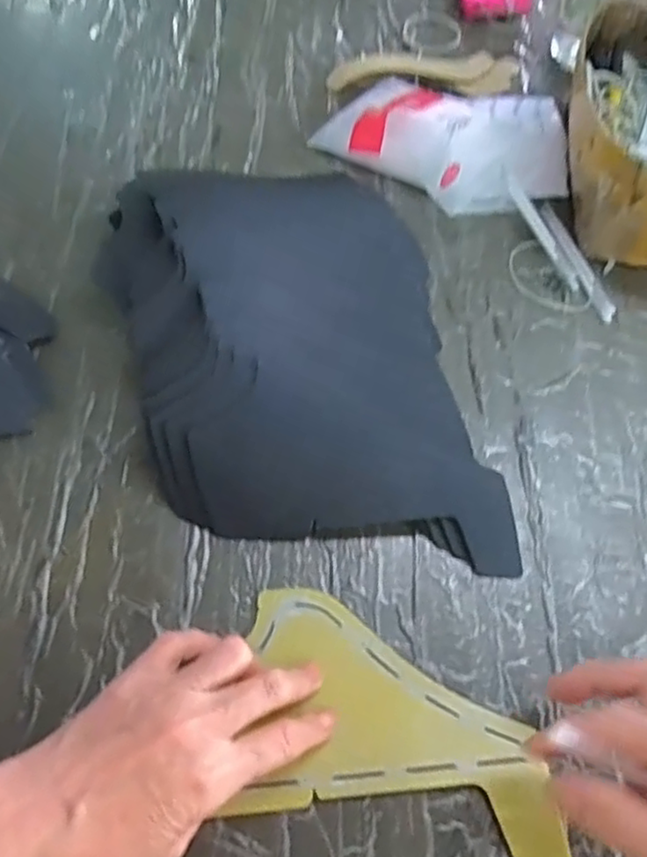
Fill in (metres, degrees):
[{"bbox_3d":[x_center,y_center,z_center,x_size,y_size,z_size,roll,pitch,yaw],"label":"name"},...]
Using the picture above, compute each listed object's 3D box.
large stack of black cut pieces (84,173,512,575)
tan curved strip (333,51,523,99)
[{"bbox_3d":[-0.019,-0.052,0.426,0.205,0.054,0.296,-9,62,-9],"label":"large stack of black cut pieces"},{"bbox_3d":[0.091,-0.319,0.599,0.170,0.010,0.052,0,61,-4],"label":"tan curved strip"}]

